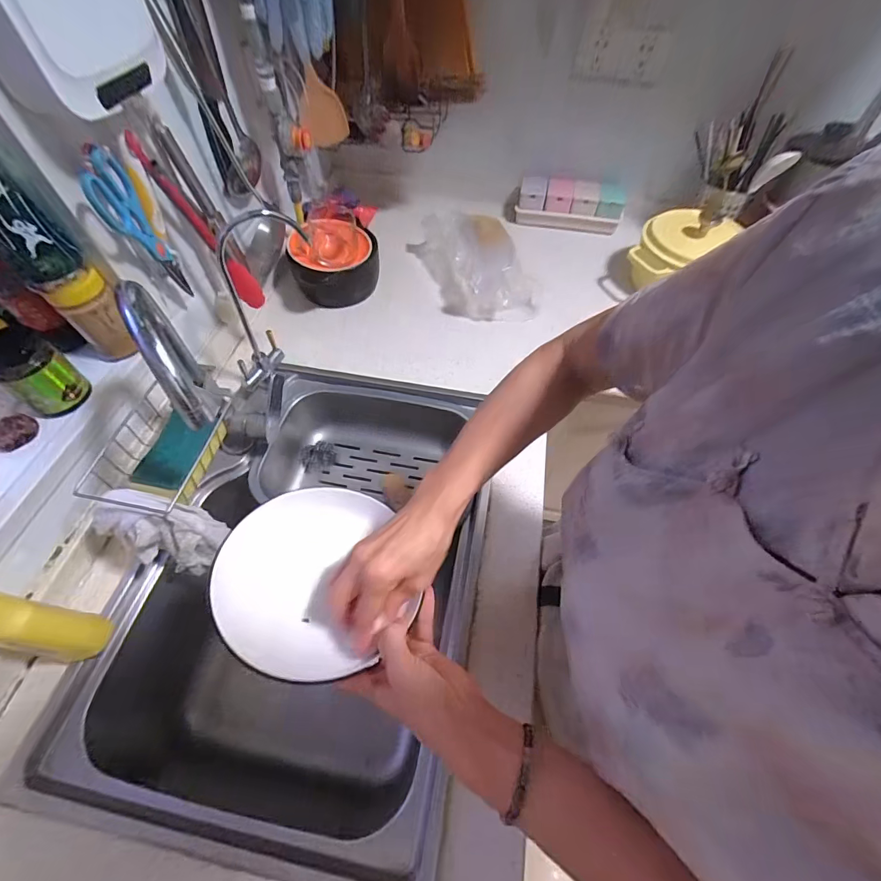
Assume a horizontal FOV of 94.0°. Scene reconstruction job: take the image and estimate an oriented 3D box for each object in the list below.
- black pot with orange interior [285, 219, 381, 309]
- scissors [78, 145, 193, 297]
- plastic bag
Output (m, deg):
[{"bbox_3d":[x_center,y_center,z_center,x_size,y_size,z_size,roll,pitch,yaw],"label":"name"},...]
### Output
[{"bbox_3d":[-0.211,-0.362,0.820,0.162,0.112,0.142,-14,58,-10],"label":"black pot with orange interior"},{"bbox_3d":[-0.384,-0.267,0.533,0.022,0.192,0.064,7,71,2],"label":"scissors"},{"bbox_3d":[0.071,-0.378,0.864,0.226,0.078,0.282,-8,57,-6],"label":"plastic bag"}]

